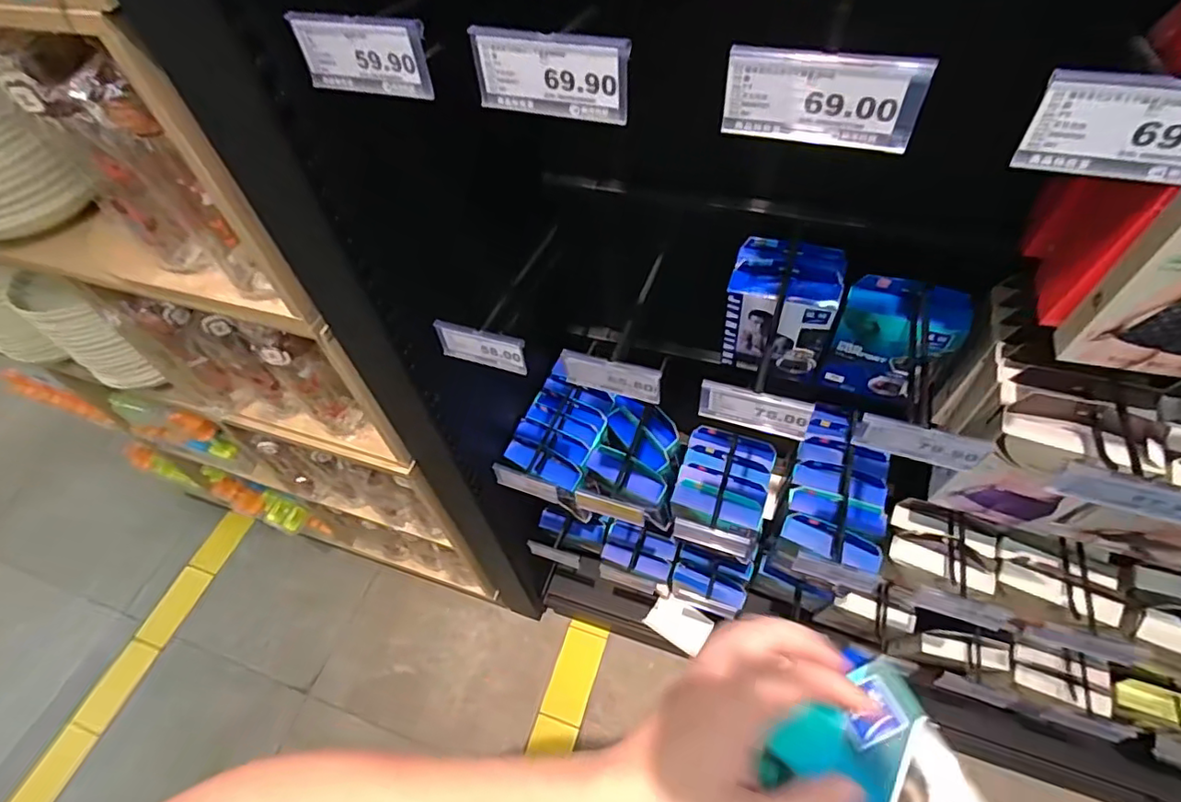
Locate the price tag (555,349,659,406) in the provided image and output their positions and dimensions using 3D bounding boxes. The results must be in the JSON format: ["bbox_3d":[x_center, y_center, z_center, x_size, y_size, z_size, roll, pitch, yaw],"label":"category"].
[{"bbox_3d":[0.017,-0.025,0.580,0.107,0.049,0.010,12,50,13],"label":"price tag"}]

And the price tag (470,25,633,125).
[{"bbox_3d":[-0.024,-0.201,0.358,0.099,0.045,0.012,14,57,15],"label":"price tag"}]

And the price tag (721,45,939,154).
[{"bbox_3d":[0.125,-0.164,0.316,0.100,0.045,0.008,14,57,15],"label":"price tag"}]

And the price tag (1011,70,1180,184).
[{"bbox_3d":[0.270,-0.130,0.278,0.101,0.045,0.004,15,50,17],"label":"price tag"}]

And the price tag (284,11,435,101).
[{"bbox_3d":[-0.152,-0.231,0.391,0.098,0.048,0.008,13,50,13],"label":"price tag"}]

